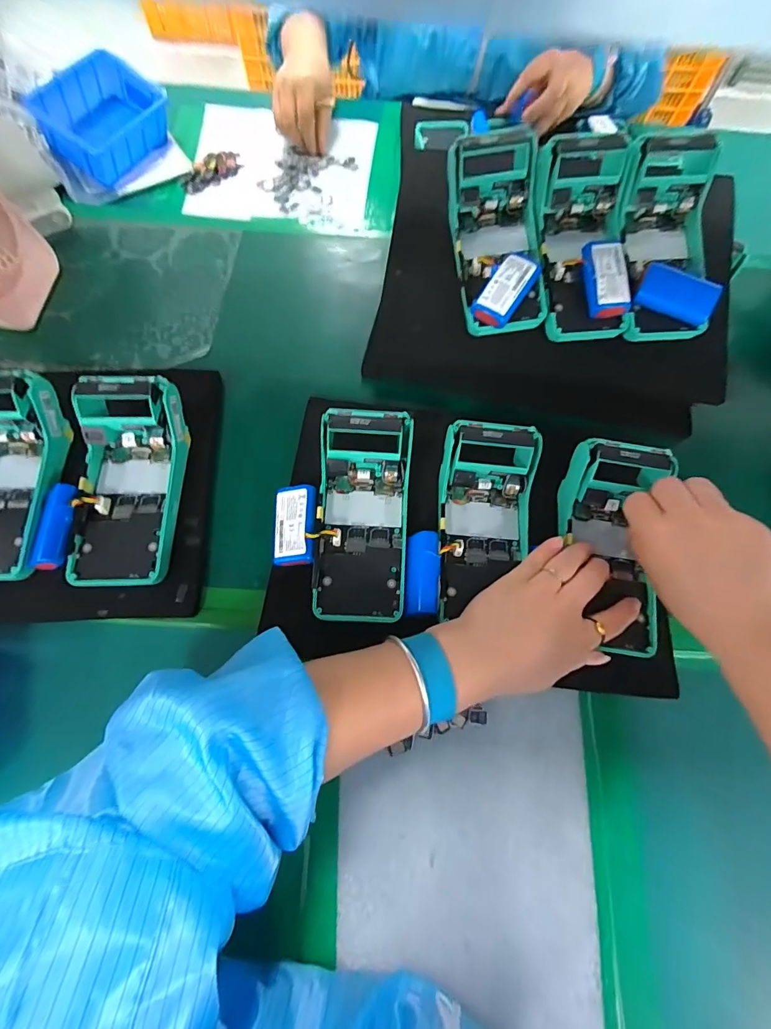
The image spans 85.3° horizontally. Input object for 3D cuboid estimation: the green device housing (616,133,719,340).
[{"bbox_3d":[0.262,-0.256,0.397,0.087,0.054,0.177,1,97,-3],"label":"green device housing"}]

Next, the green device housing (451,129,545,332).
[{"bbox_3d":[0.104,-0.260,0.403,0.086,0.051,0.170,-6,95,-5],"label":"green device housing"}]

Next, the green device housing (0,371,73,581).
[{"bbox_3d":[-0.320,-0.031,0.351,0.084,0.057,0.171,2,83,-2],"label":"green device housing"}]

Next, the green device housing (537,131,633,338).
[{"bbox_3d":[0.185,-0.255,0.393,0.083,0.056,0.176,0,96,-3],"label":"green device housing"}]

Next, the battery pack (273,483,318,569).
[{"bbox_3d":[-0.076,0.008,0.353,0.034,0.013,0.069,-1,69,-3],"label":"battery pack"}]

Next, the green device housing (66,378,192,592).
[{"bbox_3d":[-0.216,-0.032,0.345,0.076,0.066,0.172,-1,69,-4],"label":"green device housing"}]

